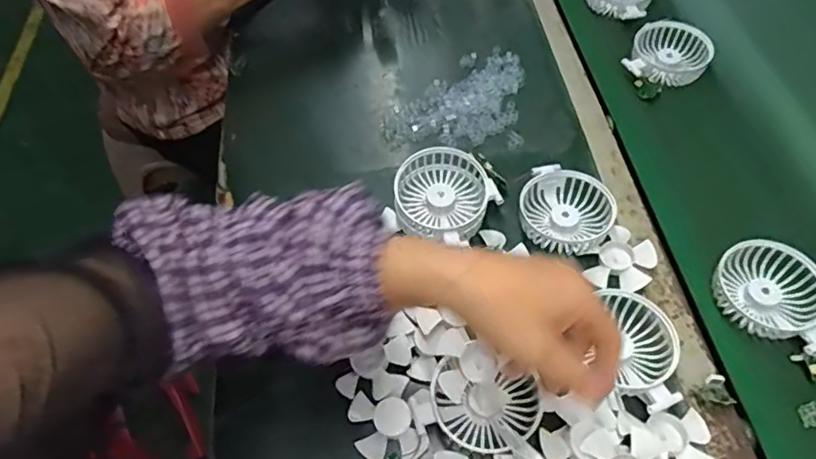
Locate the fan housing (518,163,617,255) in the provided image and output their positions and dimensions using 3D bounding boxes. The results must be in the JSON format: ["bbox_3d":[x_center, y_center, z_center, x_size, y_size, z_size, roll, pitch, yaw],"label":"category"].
[{"bbox_3d":[0.154,-0.020,0.550,0.083,0.030,0.096,-13,57,-6],"label":"fan housing"}]

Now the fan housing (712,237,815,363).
[{"bbox_3d":[0.330,0.057,0.502,0.098,0.029,0.085,38,63,24],"label":"fan housing"}]

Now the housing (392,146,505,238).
[{"bbox_3d":[0.038,-0.035,0.551,0.094,0.048,0.087,-1,57,2],"label":"housing"}]

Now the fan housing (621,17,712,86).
[{"bbox_3d":[0.321,-0.213,0.688,0.087,0.038,0.107,29,62,20],"label":"fan housing"}]

